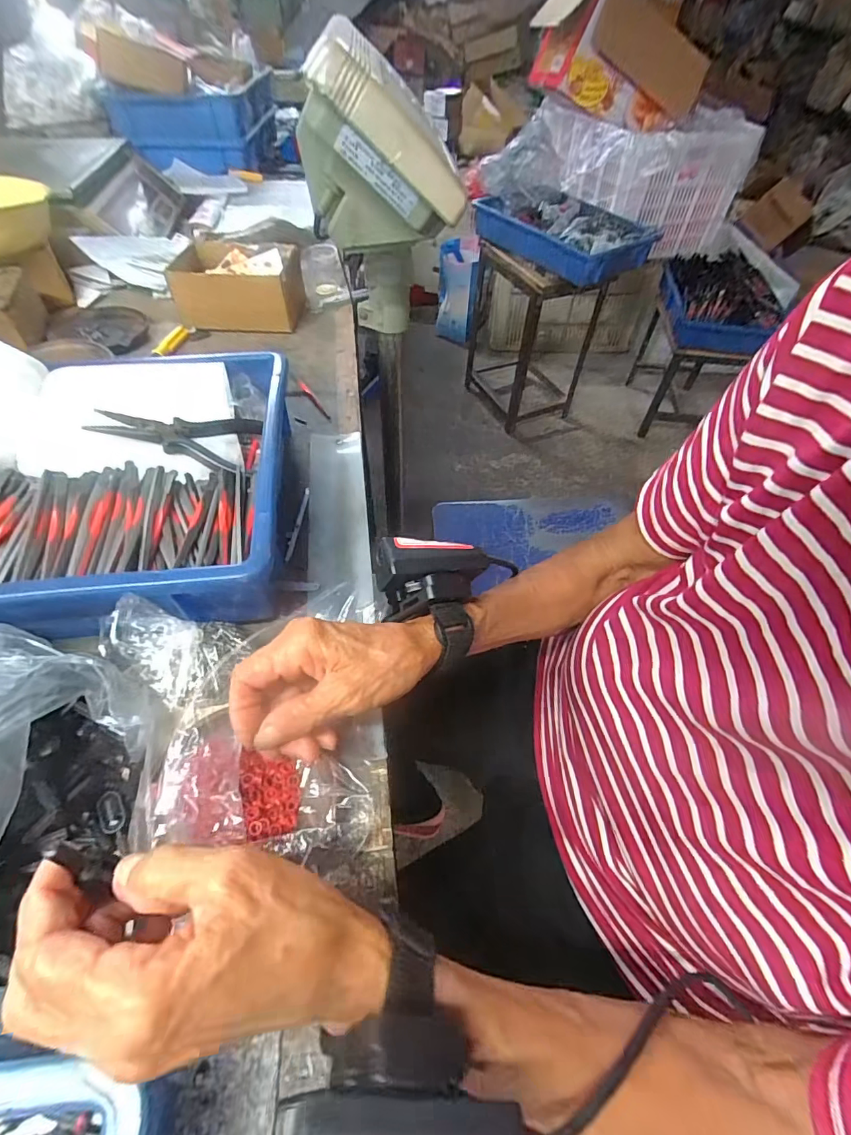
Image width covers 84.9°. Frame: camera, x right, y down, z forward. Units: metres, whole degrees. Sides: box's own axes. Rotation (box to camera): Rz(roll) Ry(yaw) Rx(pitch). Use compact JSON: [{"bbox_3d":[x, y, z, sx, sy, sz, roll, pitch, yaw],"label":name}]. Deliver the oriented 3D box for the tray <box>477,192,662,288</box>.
[{"bbox_3d":[0.370,-0.900,1.245,0.293,0.084,0.427,-30,59,-22],"label":"tray"}]

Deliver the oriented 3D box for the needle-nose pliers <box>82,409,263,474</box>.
[{"bbox_3d":[-0.225,-0.123,0.427,0.130,0.014,0.075,8,46,-16],"label":"needle-nose pliers"}]

